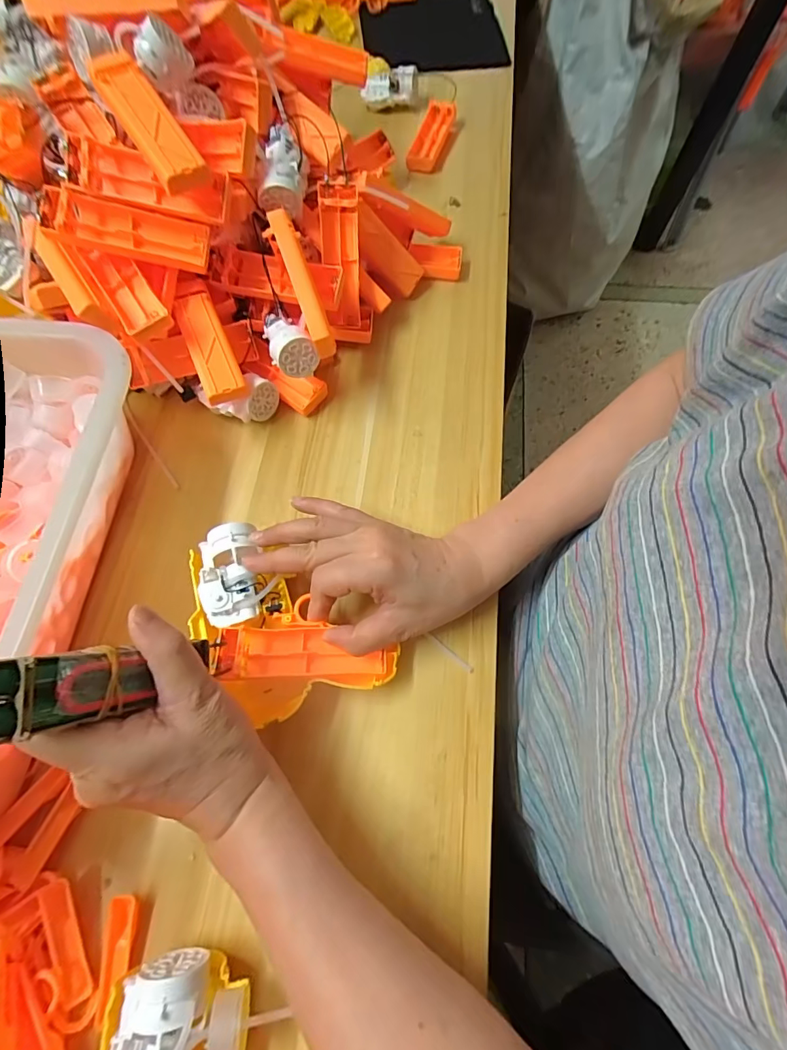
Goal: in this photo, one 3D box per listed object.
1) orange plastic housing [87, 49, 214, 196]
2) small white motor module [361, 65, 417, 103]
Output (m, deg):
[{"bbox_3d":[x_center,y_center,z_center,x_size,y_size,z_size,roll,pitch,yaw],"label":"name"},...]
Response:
[{"bbox_3d":[-0.170,-0.279,0.317,0.031,0.017,0.105,-35,88,-13],"label":"orange plastic housing"},{"bbox_3d":[-0.005,-0.549,0.573,0.070,0.032,0.023,9,67,21],"label":"small white motor module"}]

